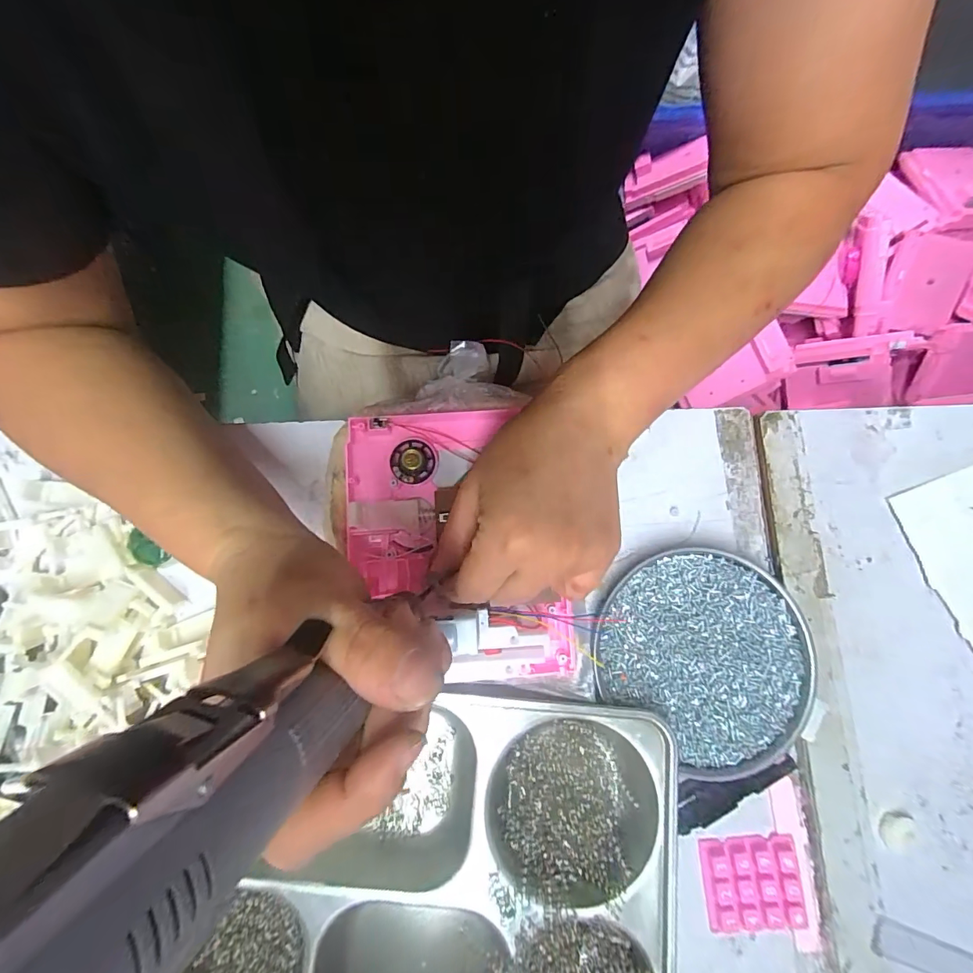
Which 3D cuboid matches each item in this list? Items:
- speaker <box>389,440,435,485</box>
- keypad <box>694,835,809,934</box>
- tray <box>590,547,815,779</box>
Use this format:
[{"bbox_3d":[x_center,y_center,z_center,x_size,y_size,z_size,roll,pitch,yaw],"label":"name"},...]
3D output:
[{"bbox_3d":[-0.047,-0.017,0.282,0.028,0.010,0.029,0,80,-1],"label":"speaker"},{"bbox_3d":[0.164,0.246,0.277,0.055,0.010,0.048,-4,80,-2],"label":"keypad"},{"bbox_3d":[0.141,0.107,0.290,0.133,0.020,0.124,0,80,-1],"label":"tray"}]

